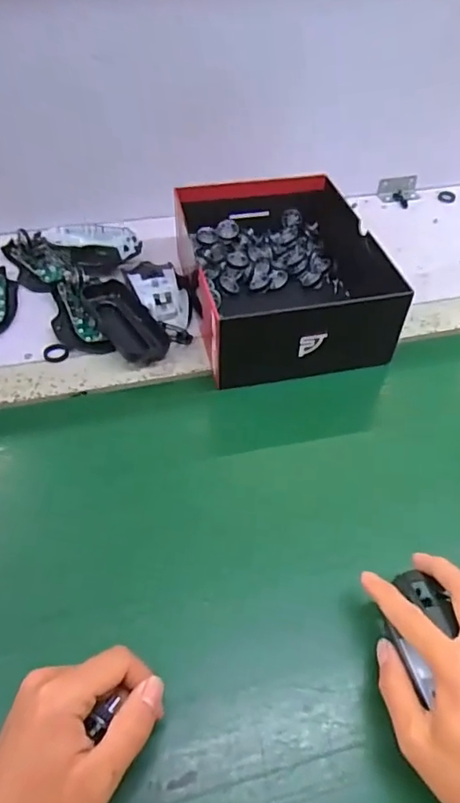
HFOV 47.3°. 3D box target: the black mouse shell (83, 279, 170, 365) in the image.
[{"bbox_3d":[-0.113,-0.086,0.560,0.052,0.028,0.116,-28,56,-23],"label":"black mouse shell"}]

